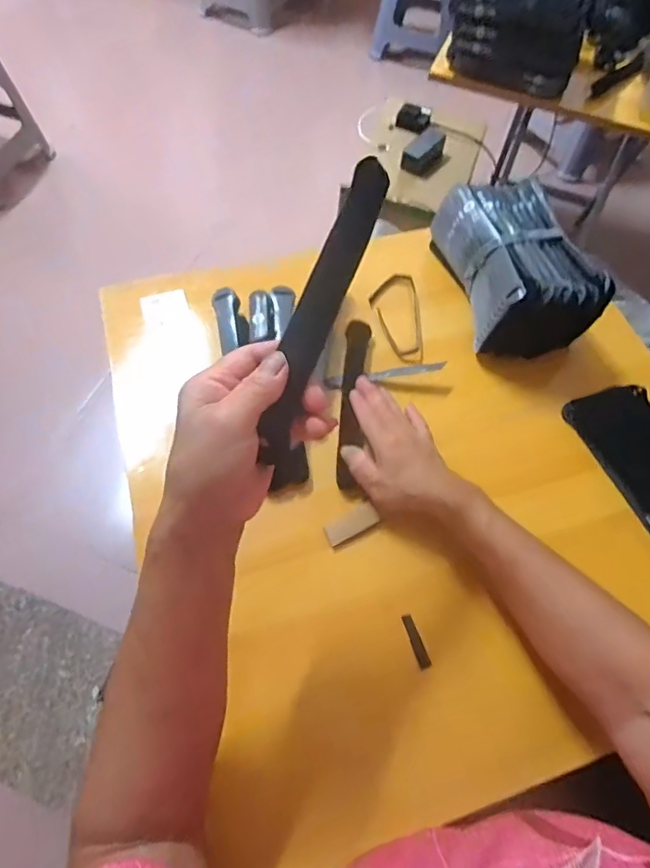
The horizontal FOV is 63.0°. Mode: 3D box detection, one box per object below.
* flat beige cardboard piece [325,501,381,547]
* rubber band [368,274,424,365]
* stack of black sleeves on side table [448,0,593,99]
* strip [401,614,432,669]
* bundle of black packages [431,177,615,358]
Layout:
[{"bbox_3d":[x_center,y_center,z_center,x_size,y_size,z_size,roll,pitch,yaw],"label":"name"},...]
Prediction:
[{"bbox_3d":[0.025,0.083,0.493,0.051,0.004,0.023,-26,65,-18],"label":"flat beige cardboard piece"},{"bbox_3d":[0.083,-0.140,0.623,0.056,0.013,0.128,1,60,-3],"label":"rubber band"},{"bbox_3d":[0.315,-0.670,0.853,0.213,0.139,0.175,17,60,5],"label":"stack of black sleeves on side table"},{"bbox_3d":[0.077,0.174,0.446,0.010,0.004,0.043,-15,62,-12],"label":"strip"},{"bbox_3d":[0.217,-0.198,0.603,0.126,0.087,0.209,-7,61,-8],"label":"bundle of black packages"}]

